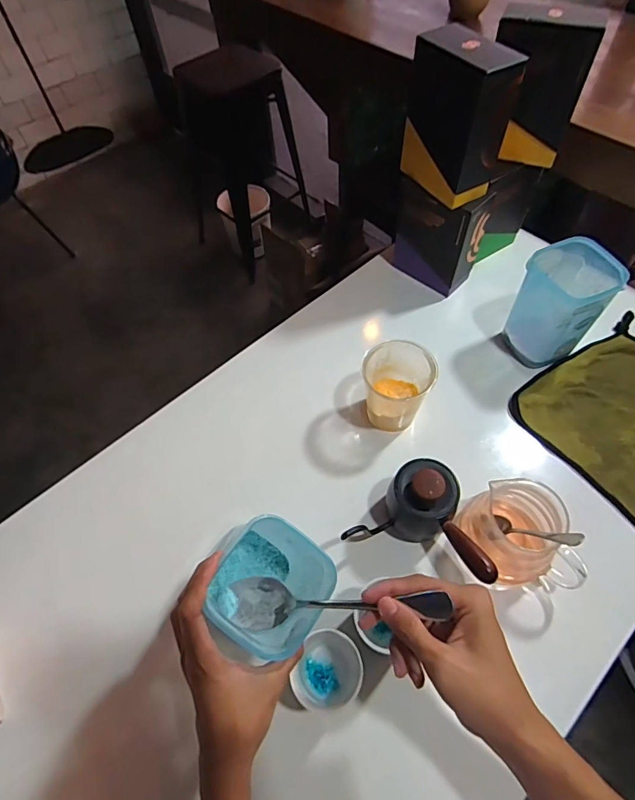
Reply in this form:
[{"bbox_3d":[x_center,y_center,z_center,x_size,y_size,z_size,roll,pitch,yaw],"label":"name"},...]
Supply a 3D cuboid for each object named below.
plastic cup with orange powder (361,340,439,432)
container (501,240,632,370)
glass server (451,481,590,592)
[{"bbox_3d":[0.102,-0.020,0.583,0.078,0.095,0.094,33,65,20],"label":"plastic cup with orange powder"},{"bbox_3d":[0.327,-0.130,0.620,0.100,0.133,0.105,-39,65,-20],"label":"container"},{"bbox_3d":[0.211,0.149,0.489,0.104,0.102,0.095,1,59,3],"label":"glass server"}]

